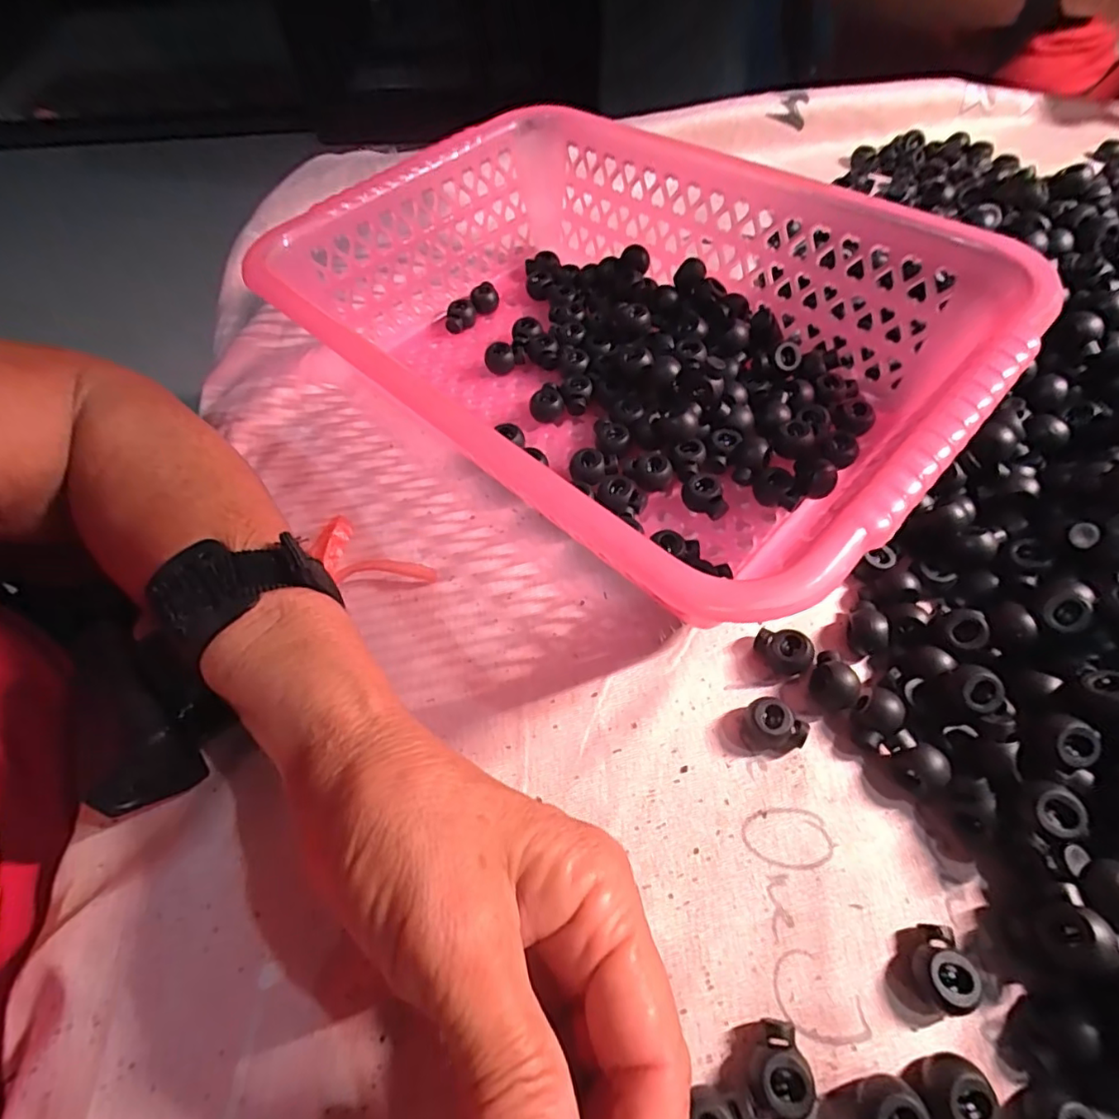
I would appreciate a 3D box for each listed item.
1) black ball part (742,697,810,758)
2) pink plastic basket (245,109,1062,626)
[{"bbox_3d":[0.081,0.065,0.214,0.017,0.013,0.022,-37,64,-18],"label":"black ball part"},{"bbox_3d":[0.023,-0.113,0.278,0.205,0.086,0.310,-39,64,-18],"label":"pink plastic basket"}]

